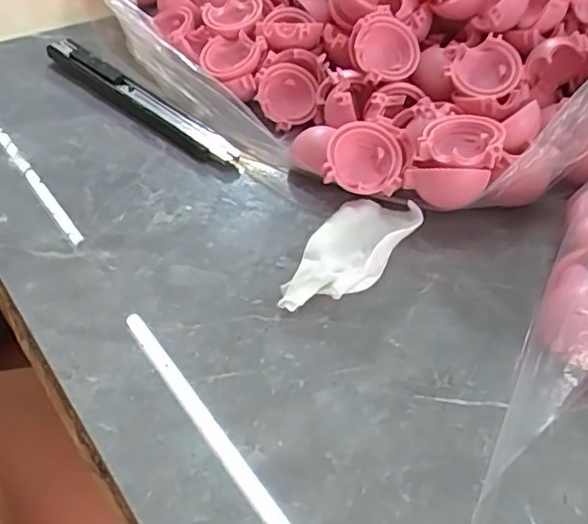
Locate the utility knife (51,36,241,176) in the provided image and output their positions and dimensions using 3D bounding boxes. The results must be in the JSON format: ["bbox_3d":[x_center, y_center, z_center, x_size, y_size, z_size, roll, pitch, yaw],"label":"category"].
[{"bbox_3d":[-0.073,-0.077,0.295,0.129,0.011,0.015,34,53,26],"label":"utility knife"}]

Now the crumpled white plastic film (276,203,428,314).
[{"bbox_3d":[0.021,-0.005,0.229,0.028,0.013,0.067,28,50,21],"label":"crumpled white plastic film"}]

